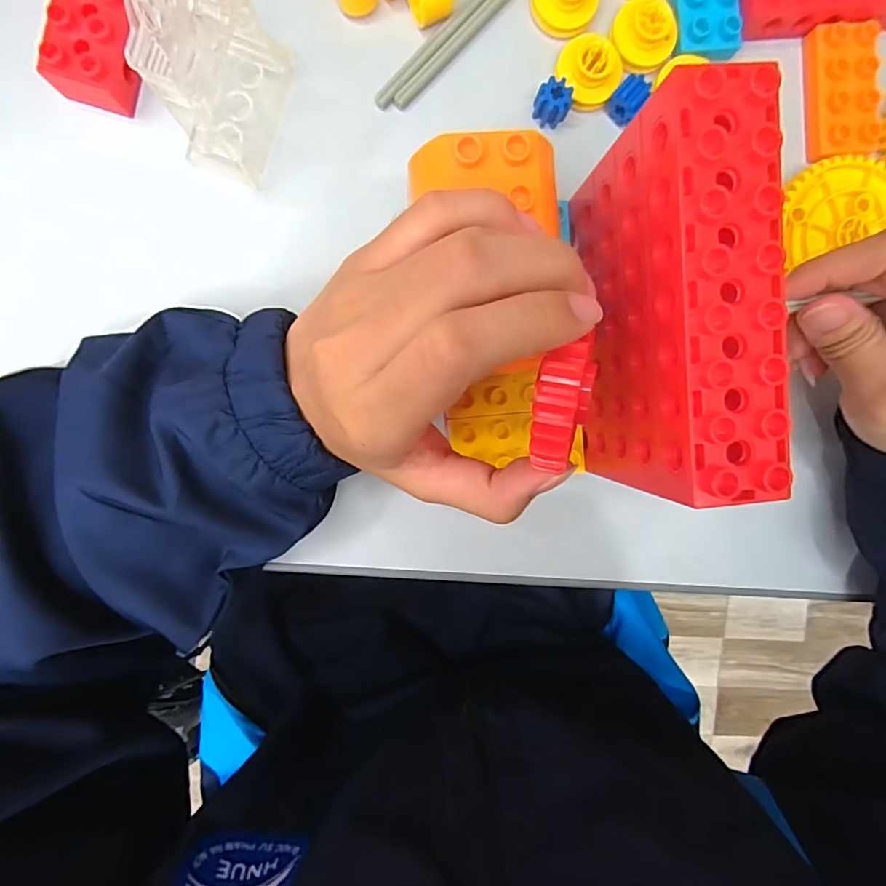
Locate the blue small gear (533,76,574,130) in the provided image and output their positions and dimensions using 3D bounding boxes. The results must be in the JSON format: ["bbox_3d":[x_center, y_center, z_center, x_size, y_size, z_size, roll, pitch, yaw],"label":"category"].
[{"bbox_3d":[0.053,-0.167,0.235,0.017,0.016,0.016,0,94,-4],"label":"blue small gear"}]

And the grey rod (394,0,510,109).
[{"bbox_3d":[0.010,-0.199,0.232,0.007,0.005,0.091,44,90,-6],"label":"grey rod"}]

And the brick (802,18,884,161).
[{"bbox_3d":[0.204,-0.180,0.245,0.034,0.011,0.063,-11,94,-4],"label":"brick"}]

